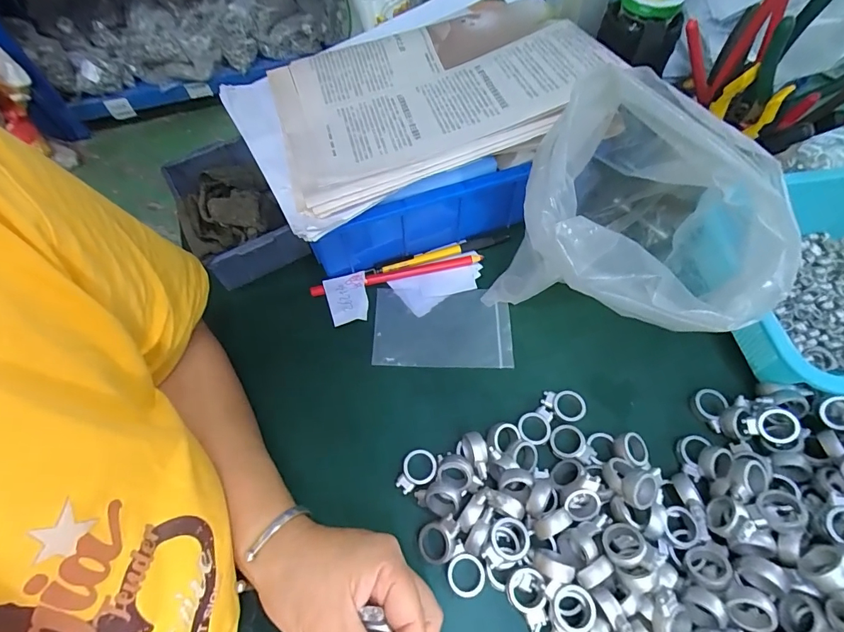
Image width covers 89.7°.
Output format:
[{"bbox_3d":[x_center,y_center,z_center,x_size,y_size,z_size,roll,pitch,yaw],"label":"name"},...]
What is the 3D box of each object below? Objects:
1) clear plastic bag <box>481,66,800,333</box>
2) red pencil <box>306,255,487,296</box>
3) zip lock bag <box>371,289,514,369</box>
[{"bbox_3d":[0.149,-0.072,0.312,0.140,0.145,0.172,4,62,5],"label":"clear plastic bag"},{"bbox_3d":[-0.024,-0.040,0.418,0.168,0.009,0.010,-12,62,-4],"label":"red pencil"},{"bbox_3d":[0.019,0.010,0.391,0.124,0.005,0.077,0,62,3],"label":"zip lock bag"}]

